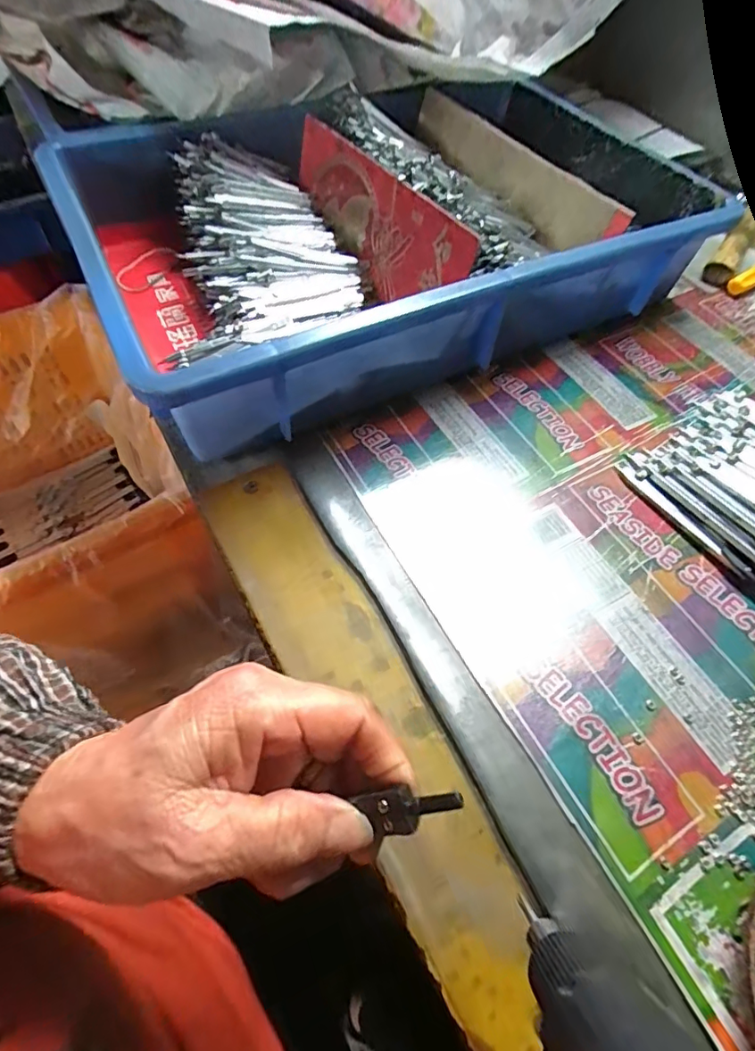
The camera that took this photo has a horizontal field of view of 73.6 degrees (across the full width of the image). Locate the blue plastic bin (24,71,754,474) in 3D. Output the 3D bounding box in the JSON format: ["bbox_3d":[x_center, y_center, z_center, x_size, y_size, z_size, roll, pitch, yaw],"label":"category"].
[{"bbox_3d":[0.008,-0.227,0.389,0.413,0.085,0.291,-23,61,-16],"label":"blue plastic bin"}]

